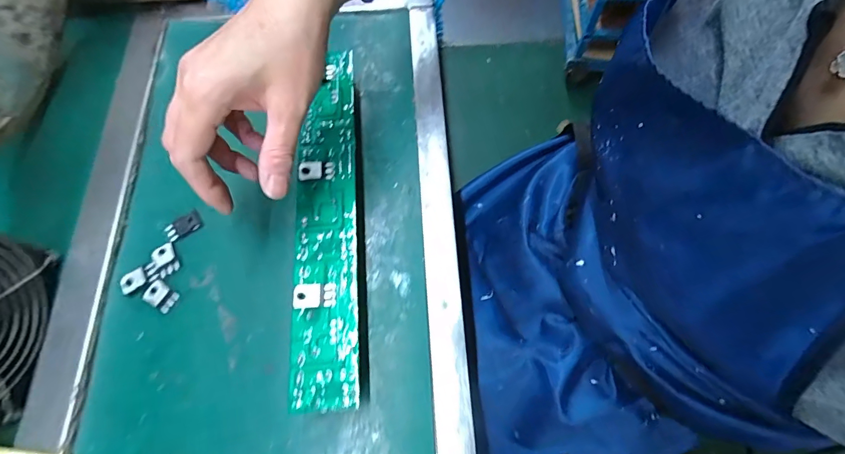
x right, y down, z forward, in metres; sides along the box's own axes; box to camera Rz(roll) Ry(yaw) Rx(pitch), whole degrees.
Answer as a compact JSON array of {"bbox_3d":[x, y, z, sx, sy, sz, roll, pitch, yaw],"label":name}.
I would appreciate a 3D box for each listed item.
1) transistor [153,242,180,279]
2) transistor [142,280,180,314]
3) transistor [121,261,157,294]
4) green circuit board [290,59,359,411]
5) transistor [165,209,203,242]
[{"bbox_3d":[-0.197,0.025,0.295,0.015,0.004,0.025,-31,72,-10],"label":"transistor"},{"bbox_3d":[-0.194,0.051,0.285,0.025,0.004,0.017,27,73,10],"label":"transistor"},{"bbox_3d":[-0.214,0.038,0.289,0.027,0.004,0.015,-34,73,-11],"label":"transistor"},{"bbox_3d":[-0.072,-0.016,0.286,0.042,0.014,0.274,-3,69,-4],"label":"green circuit board"},{"bbox_3d":[-0.190,-0.002,0.305,0.027,0.004,0.015,-32,73,-10],"label":"transistor"}]

